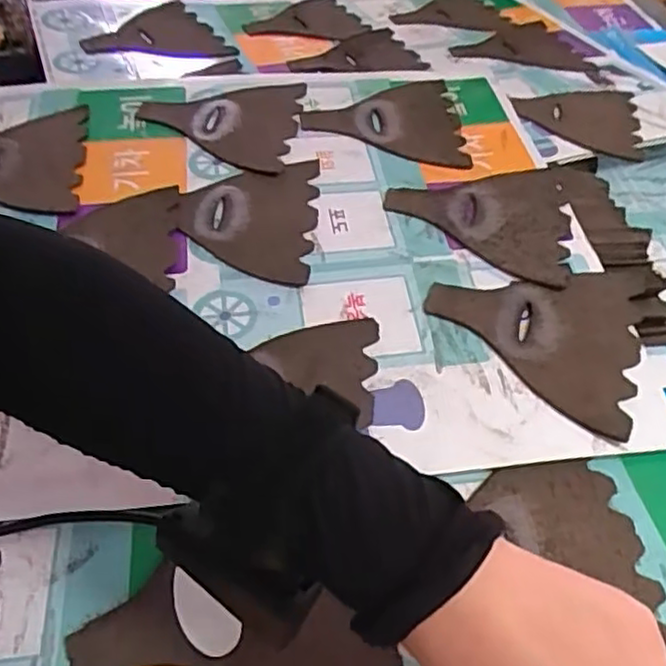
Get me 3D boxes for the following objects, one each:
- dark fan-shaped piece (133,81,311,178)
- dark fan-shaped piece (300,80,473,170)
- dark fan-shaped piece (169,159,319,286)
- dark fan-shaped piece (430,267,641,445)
[{"bbox_3d":[-0.091,-0.165,0.539,0.122,0.006,0.120,5,49,3],"label":"dark fan-shaped piece"},{"bbox_3d":[0.040,-0.167,0.547,0.124,0.009,0.118,1,46,-2],"label":"dark fan-shaped piece"},{"bbox_3d":[-0.060,-0.082,0.476,0.096,0.011,0.118,5,46,2],"label":"dark fan-shaped piece"},{"bbox_3d":[0.121,-0.007,0.422,0.123,0.006,0.122,15,57,10],"label":"dark fan-shaped piece"}]

